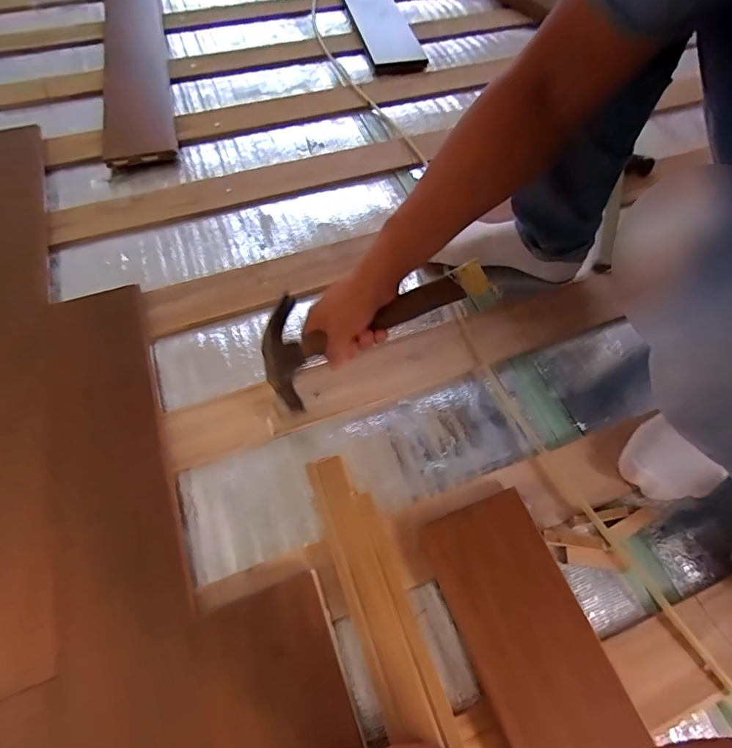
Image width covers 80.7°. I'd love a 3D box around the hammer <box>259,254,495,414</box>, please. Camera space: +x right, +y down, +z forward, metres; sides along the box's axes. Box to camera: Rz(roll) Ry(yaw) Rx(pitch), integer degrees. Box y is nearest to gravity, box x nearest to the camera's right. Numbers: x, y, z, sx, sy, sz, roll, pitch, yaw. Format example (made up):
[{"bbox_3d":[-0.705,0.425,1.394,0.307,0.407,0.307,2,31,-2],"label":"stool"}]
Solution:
[{"bbox_3d":[0.003,-0.070,0.507,0.276,0.038,0.117,-25,62,7],"label":"hammer"}]

